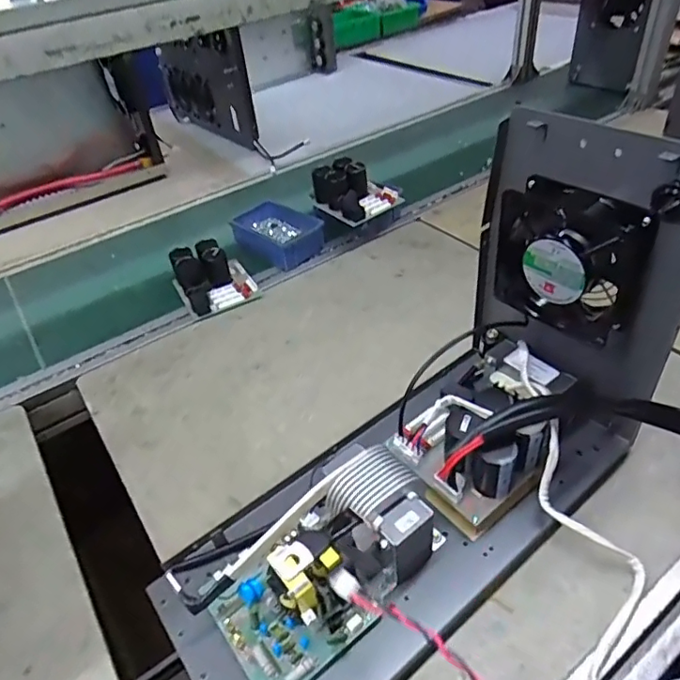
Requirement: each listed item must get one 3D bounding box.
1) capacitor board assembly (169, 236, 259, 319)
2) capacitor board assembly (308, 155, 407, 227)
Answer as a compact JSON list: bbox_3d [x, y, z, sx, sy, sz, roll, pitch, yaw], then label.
[{"bbox_3d":[-0.192,-0.100,0.813,0.105,0.060,0.122,-25,44,-19],"label":"capacitor board assembly"},{"bbox_3d":[0.022,-0.255,0.886,0.113,0.065,0.137,-31,46,-25],"label":"capacitor board assembly"}]

